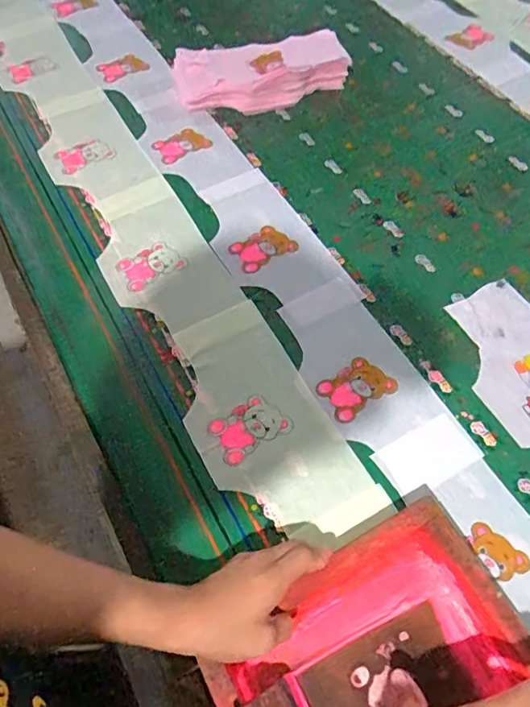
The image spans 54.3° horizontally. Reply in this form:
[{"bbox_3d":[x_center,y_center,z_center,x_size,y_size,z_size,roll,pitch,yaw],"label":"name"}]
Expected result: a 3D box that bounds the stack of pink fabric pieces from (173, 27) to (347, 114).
[{"bbox_3d":[-0.004,-0.486,0.901,0.296,0.063,0.124,-7,60,-4],"label":"stack of pink fabric pieces"}]

